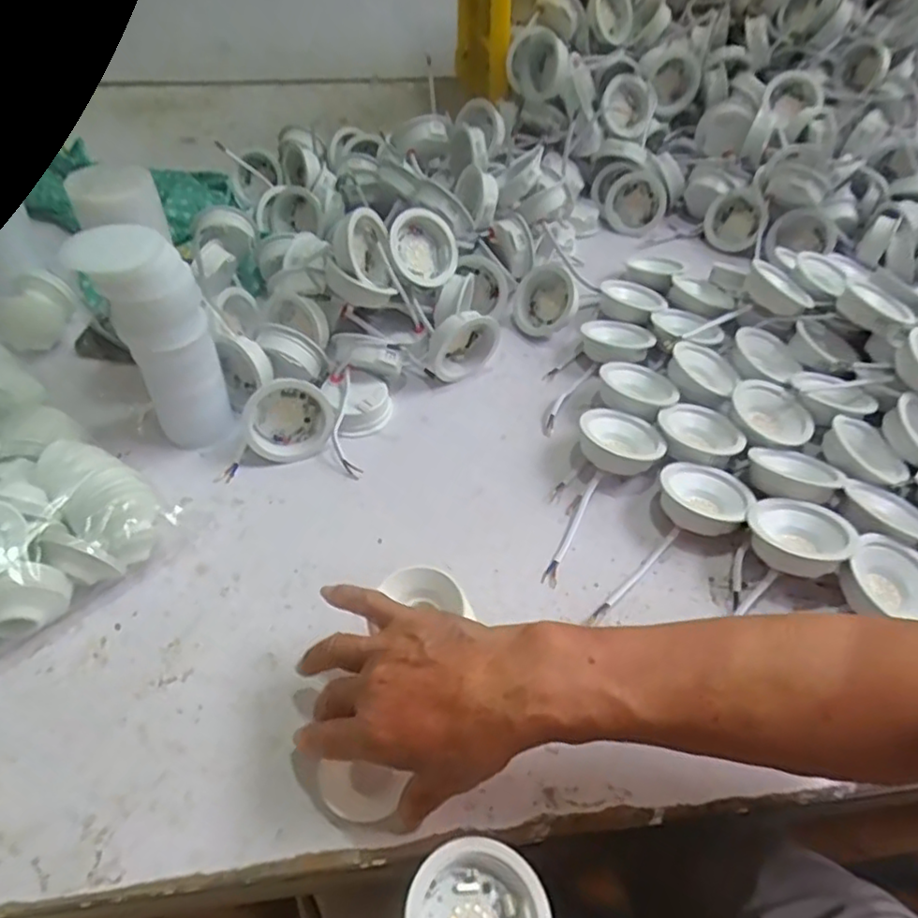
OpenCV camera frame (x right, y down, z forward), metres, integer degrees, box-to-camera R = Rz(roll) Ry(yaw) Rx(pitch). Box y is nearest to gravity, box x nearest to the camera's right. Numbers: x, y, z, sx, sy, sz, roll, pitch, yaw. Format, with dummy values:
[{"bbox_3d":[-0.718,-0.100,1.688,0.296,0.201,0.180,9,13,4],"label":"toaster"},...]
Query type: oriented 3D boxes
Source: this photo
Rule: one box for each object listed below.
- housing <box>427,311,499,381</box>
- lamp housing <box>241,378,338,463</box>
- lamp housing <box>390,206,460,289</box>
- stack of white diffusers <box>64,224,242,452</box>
[{"bbox_3d":[0.005,-0.108,0.611,0.066,0.066,0.034,-3,48,-5],"label":"housing"},{"bbox_3d":[-0.140,-0.033,0.544,0.069,0.065,0.034,8,34,-12],"label":"lamp housing"},{"bbox_3d":[-0.039,-0.200,0.633,0.065,0.036,0.070,13,81,-35],"label":"lamp housing"},{"bbox_3d":[-0.228,-0.090,0.506,0.064,0.182,0.058,10,48,7],"label":"stack of white diffusers"}]

